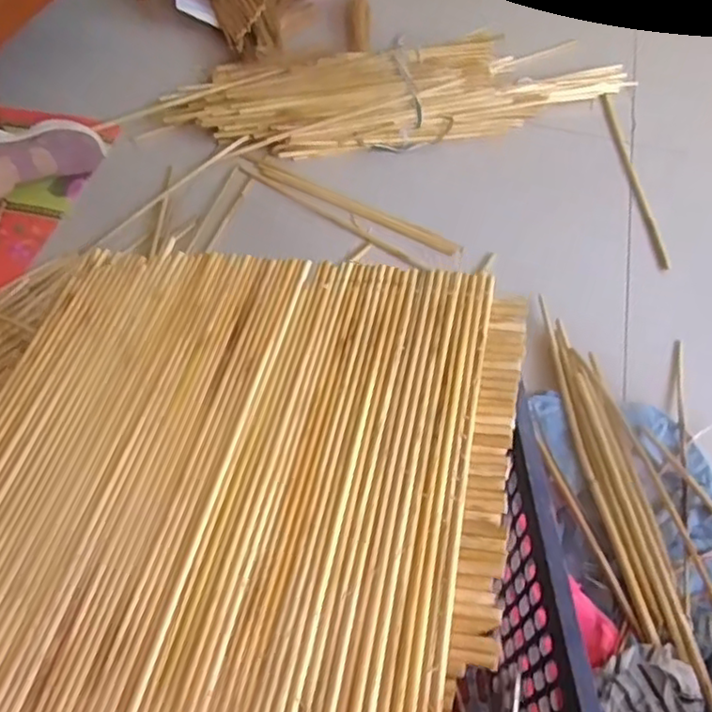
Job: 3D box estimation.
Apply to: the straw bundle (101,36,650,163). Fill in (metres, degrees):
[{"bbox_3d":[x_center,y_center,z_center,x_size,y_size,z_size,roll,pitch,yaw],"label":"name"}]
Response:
[{"bbox_3d":[0.094,-0.559,1.342,0.992,0.095,0.306,-11,55,-10],"label":"straw bundle"}]

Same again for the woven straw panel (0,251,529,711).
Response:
[{"bbox_3d":[-0.110,0.098,0.519,0.451,0.013,0.471,6,54,11],"label":"woven straw panel"}]

